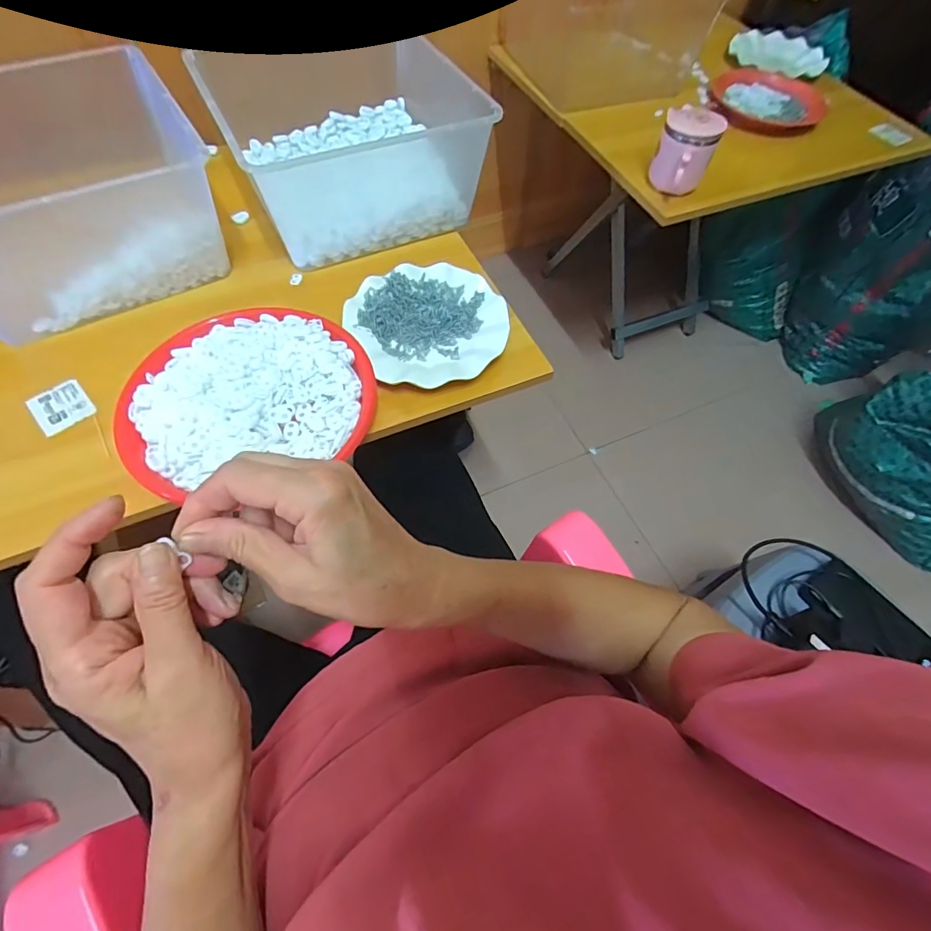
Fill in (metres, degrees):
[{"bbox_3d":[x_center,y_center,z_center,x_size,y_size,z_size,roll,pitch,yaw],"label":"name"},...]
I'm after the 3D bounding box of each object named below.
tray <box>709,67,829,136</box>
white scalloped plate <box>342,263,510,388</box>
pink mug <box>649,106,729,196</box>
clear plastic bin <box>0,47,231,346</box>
[{"bbox_3d":[0.541,-0.660,0.863,0.194,0.023,0.194,1,61,-2],"label":"tray"},{"bbox_3d":[-0.039,-0.162,0.545,0.169,0.021,0.173,1,61,-2],"label":"white scalloped plate"},{"bbox_3d":[0.309,-0.439,0.685,0.080,0.093,0.074,23,62,10],"label":"pink mug"},{"bbox_3d":[-0.451,-0.309,0.532,0.282,0.134,0.290,-29,66,-18],"label":"clear plastic bin"}]

